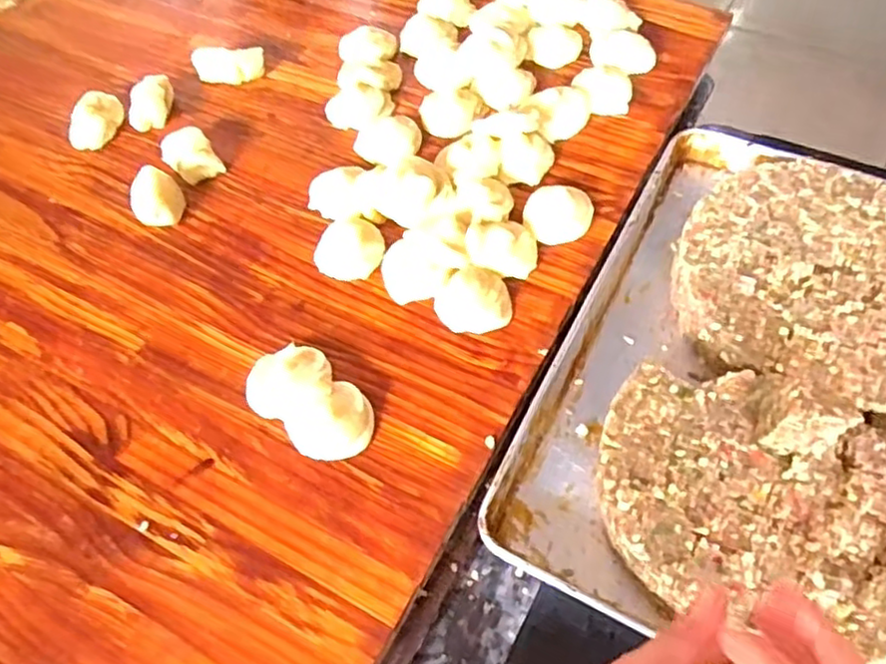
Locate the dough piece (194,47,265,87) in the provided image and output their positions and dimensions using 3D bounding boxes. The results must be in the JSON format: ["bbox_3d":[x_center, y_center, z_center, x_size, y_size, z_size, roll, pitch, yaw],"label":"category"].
[{"bbox_3d":[-0.312,-0.387,0.990,0.101,0.037,0.044,4,56,6],"label":"dough piece"}]

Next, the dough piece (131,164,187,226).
[{"bbox_3d":[-0.351,-0.164,0.836,0.054,0.051,0.056,-10,56,-4],"label":"dough piece"}]

